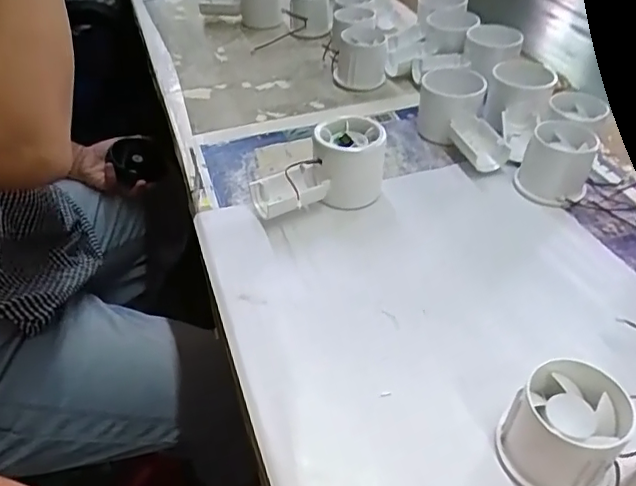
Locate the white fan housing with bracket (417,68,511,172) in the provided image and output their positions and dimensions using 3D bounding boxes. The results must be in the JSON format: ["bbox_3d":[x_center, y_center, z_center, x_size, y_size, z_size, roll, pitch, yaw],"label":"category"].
[{"bbox_3d":[0.134,-0.113,0.515,0.058,0.055,0.107,-8,43,-8],"label":"white fan housing with bracket"}]

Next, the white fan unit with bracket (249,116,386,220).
[{"bbox_3d":[0.002,-0.055,0.451,0.107,0.056,0.054,-27,48,-26],"label":"white fan unit with bracket"}]

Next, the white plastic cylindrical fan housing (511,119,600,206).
[{"bbox_3d":[0.200,-0.067,0.470,0.054,0.048,0.056,17,45,18],"label":"white plastic cylindrical fan housing"}]

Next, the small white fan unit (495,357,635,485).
[{"bbox_3d":[0.127,0.095,0.288,0.054,0.047,0.052,0,42,0],"label":"small white fan unit"}]

